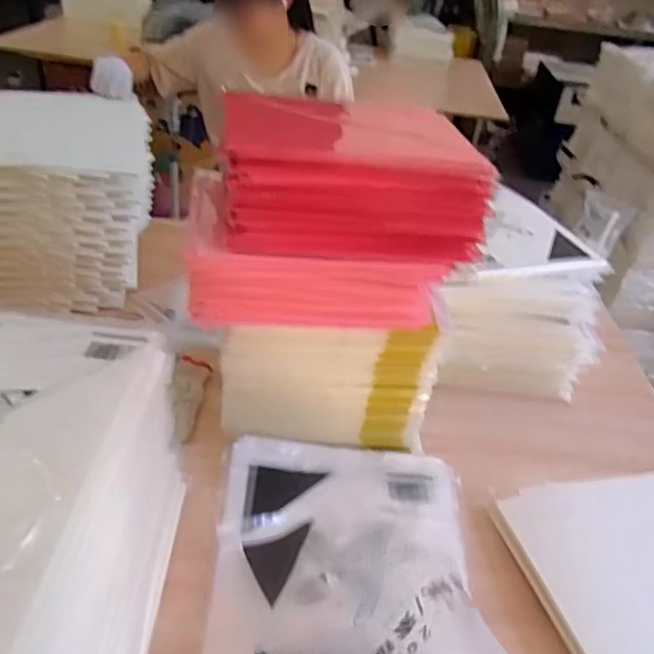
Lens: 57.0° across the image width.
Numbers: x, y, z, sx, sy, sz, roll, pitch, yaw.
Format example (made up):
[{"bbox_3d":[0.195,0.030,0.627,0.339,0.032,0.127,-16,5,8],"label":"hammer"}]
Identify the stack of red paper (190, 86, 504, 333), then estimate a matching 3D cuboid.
[{"bbox_3d":[0.002,-0.138,0.776,0.339,0.247,0.191,1,36,-10],"label":"stack of red paper"}]

